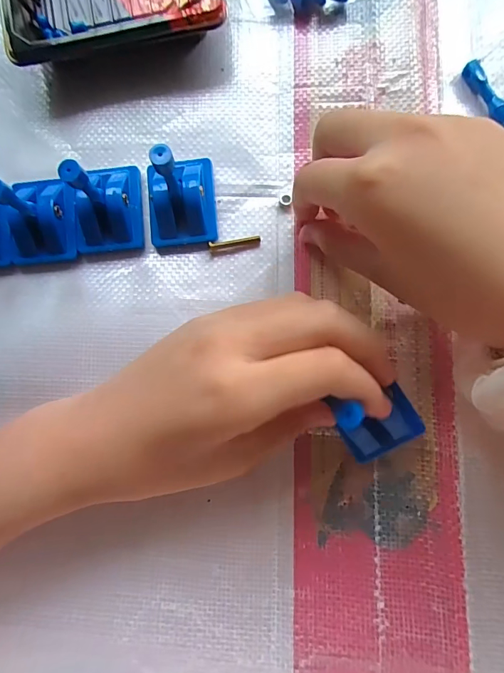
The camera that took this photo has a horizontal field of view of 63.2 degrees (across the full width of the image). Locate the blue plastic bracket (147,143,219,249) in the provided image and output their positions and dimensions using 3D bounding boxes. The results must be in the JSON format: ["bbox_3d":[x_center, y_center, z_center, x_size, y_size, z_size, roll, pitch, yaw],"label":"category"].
[{"bbox_3d":[-0.037,-0.070,0.193,0.032,0.045,0.042,-3,83,4],"label":"blue plastic bracket"}]

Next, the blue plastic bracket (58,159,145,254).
[{"bbox_3d":[-0.075,-0.067,0.195,0.033,0.044,0.040,-3,83,4],"label":"blue plastic bracket"}]

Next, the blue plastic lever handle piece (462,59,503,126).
[{"bbox_3d":[0.119,-0.122,0.206,0.008,0.008,0.038,-26,82,1],"label":"blue plastic lever handle piece"}]

